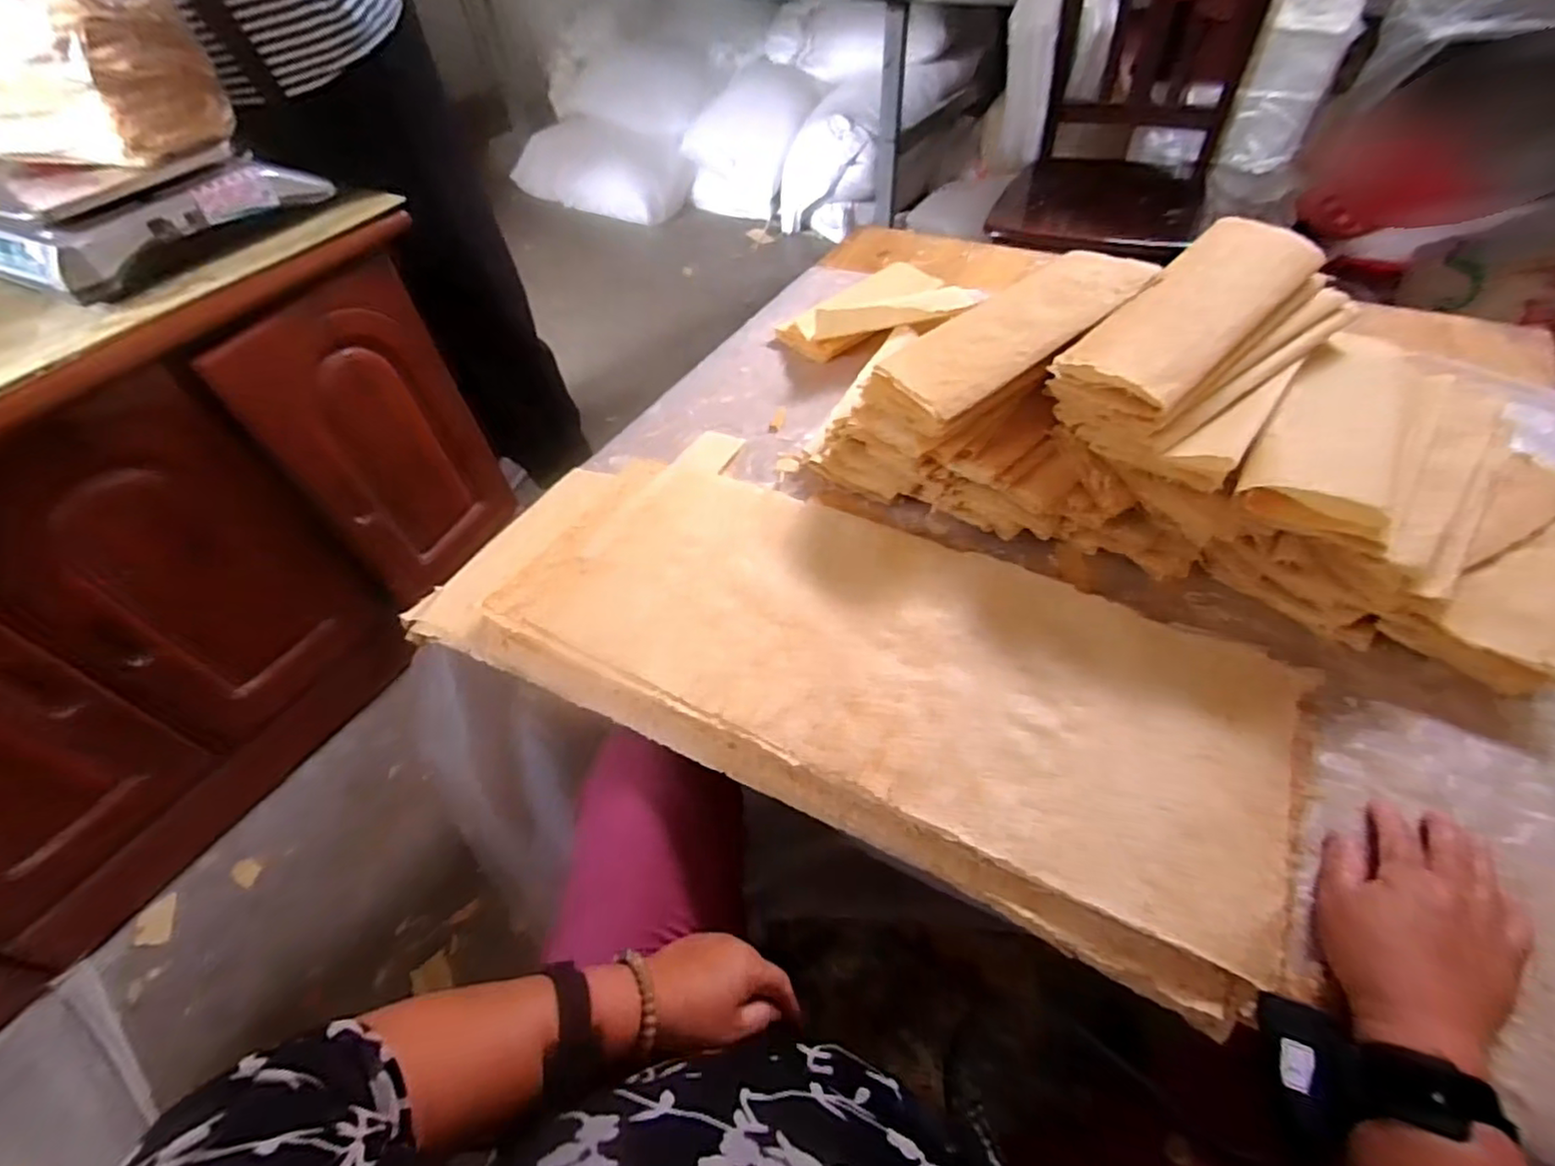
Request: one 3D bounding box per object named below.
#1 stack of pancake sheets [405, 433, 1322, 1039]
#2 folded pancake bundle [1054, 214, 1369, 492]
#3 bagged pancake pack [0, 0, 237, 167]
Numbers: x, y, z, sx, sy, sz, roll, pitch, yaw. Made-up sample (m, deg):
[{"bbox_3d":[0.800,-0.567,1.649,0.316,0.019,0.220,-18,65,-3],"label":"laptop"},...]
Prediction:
[{"bbox_3d":[0.039,0.050,0.624,0.772,0.034,0.304,20,56,21],"label":"stack of pancake sheets"},{"bbox_3d":[0.390,-0.220,0.611,0.168,0.097,0.263,37,62,27],"label":"folded pancake bundle"},{"bbox_3d":[-0.806,-0.594,0.749,0.243,0.174,0.176,14,54,14],"label":"bagged pancake pack"}]

